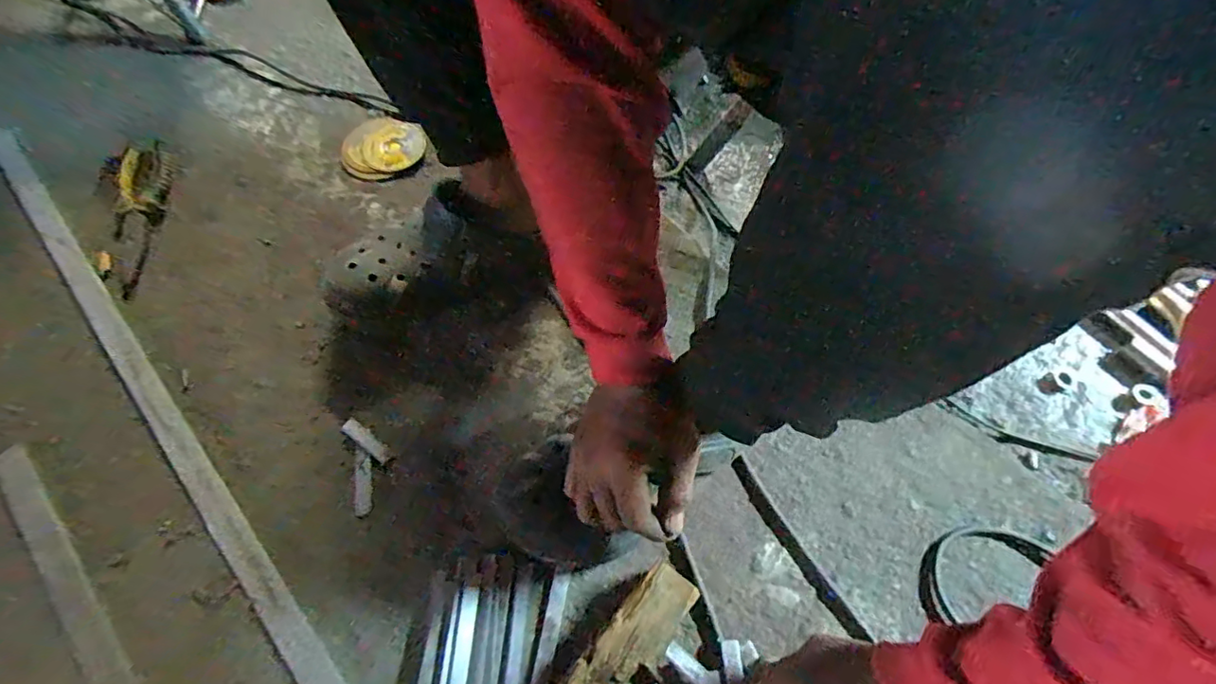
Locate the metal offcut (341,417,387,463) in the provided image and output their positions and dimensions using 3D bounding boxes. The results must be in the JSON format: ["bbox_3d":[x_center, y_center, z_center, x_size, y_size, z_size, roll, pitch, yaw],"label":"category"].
[{"bbox_3d":[-0.214,0.087,0.506,0.049,0.004,0.013,41,64,4],"label":"metal offcut"}]

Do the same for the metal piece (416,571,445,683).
[{"bbox_3d":[-0.134,0.230,0.429,0.013,0.005,0.107,2,63,1],"label":"metal piece"}]

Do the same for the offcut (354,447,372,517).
[{"bbox_3d":[-0.210,0.120,0.490,0.013,0.004,0.057,-8,72,-7],"label":"offcut"}]

